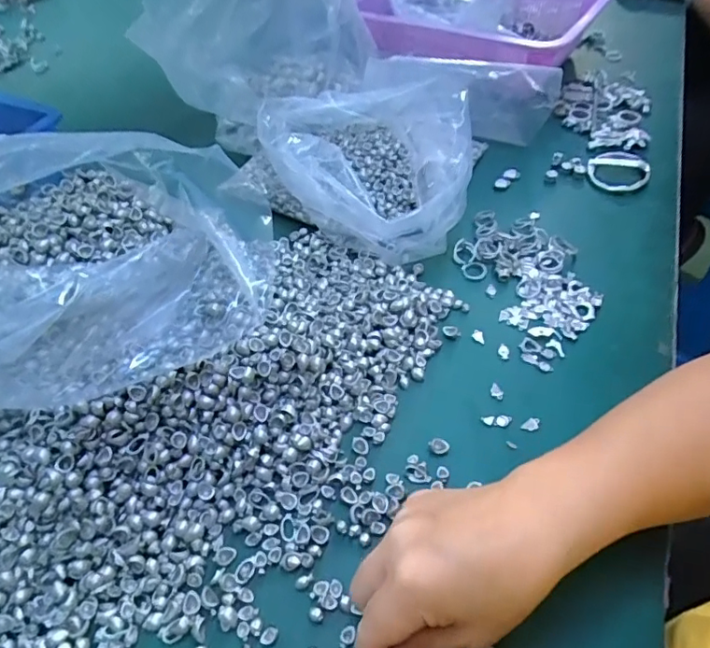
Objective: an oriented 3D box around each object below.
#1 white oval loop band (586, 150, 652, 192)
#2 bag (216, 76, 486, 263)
[{"bbox_3d":[0.269,-0.158,0.544,0.059,0.013,0.062,14,53,14],"label":"white oval loop band"},{"bbox_3d":[-0.009,-0.159,0.509,0.235,0.084,0.173,12,53,12],"label":"bag"}]

